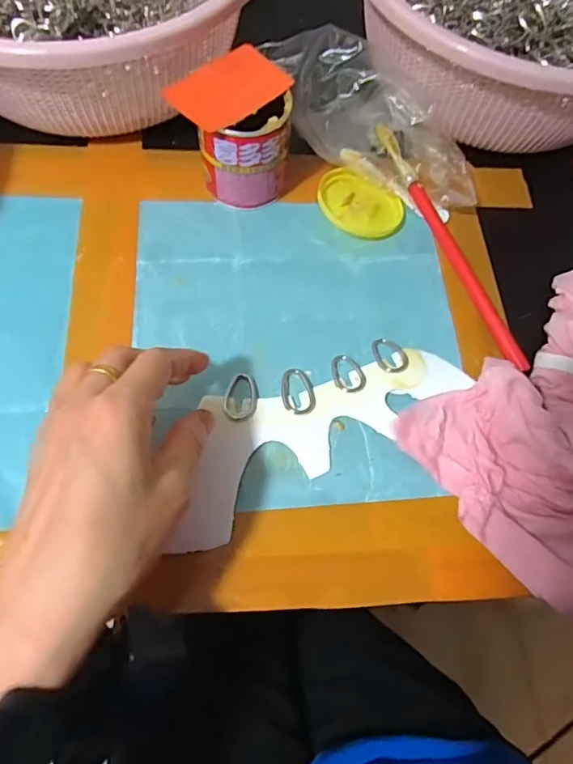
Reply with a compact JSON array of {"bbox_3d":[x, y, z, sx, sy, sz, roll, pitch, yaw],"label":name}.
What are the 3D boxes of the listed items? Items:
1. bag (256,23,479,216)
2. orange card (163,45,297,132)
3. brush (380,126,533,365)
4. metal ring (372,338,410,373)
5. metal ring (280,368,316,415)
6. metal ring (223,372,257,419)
[{"bbox_3d":[0.068,-0.198,0.395,0.185,0.051,0.078,37,69,-5],"label":"bag"},{"bbox_3d":[-0.038,-0.198,0.343,0.047,0.004,0.079,45,70,7],"label":"orange card"},{"bbox_3d":[0.119,-0.106,0.372,0.015,0.016,0.215,-21,70,-11],"label":"brush"},{"bbox_3d":[0.070,-0.019,0.346,0.020,0.004,0.029,-19,69,-11],"label":"metal ring"},{"bbox_3d":[0.007,0.006,0.331,0.021,0.004,0.033,-10,68,-7],"label":"metal ring"},{"bbox_3d":[-0.029,0.009,0.326,0.021,0.004,0.032,-1,67,-4],"label":"metal ring"}]

